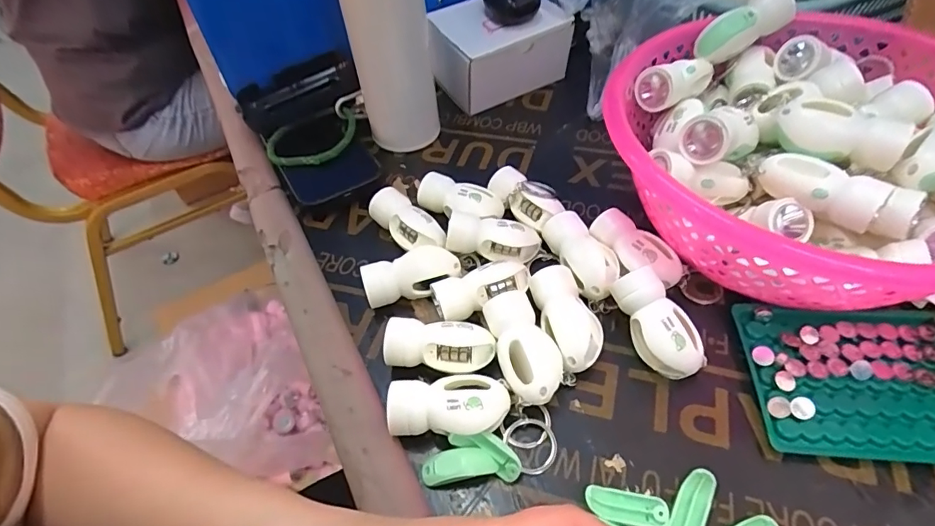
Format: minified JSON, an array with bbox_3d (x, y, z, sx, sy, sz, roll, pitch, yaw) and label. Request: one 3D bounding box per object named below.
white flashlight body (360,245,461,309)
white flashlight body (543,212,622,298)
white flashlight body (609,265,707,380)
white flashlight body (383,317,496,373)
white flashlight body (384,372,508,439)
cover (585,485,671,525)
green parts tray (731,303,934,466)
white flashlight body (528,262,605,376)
[{"bbox_3d":[-0.038,0.010,0.336,0.066,0.030,0.026,-12,50,-5],"label":"white flashlight body"},{"bbox_3d":[0.080,-0.004,0.336,0.032,0.031,0.066,-16,51,-8],"label":"white flashlight body"},{"bbox_3d":[0.116,0.036,0.292,0.030,0.027,0.067,-25,79,-15],"label":"white flashlight body"},{"bbox_3d":[-0.017,0.052,0.298,0.065,0.029,0.024,1,50,6],"label":"white flashlight body"},{"bbox_3d":[-0.011,0.080,0.273,0.066,0.023,0.031,-1,50,4],"label":"white flashlight body"},{"bbox_3d":[0.080,0.123,0.245,0.042,0.007,0.017,13,51,-1],"label":"cover"},{"bbox_3d":[0.230,0.066,0.280,0.123,0.013,0.093,1,50,6],"label":"green parts tray"},{"bbox_3d":[0.062,0.035,0.308,0.031,0.031,0.068,-17,51,-9],"label":"white flashlight body"}]

